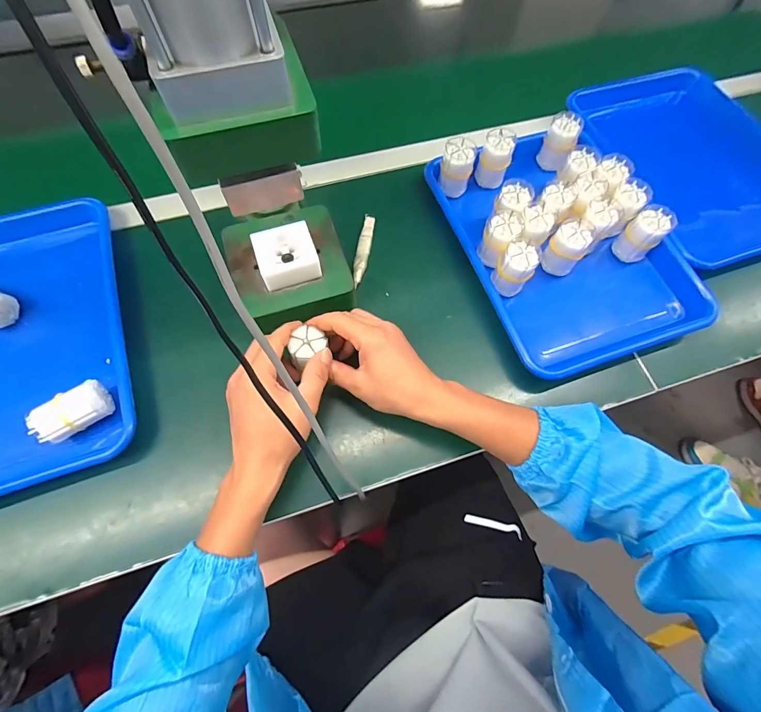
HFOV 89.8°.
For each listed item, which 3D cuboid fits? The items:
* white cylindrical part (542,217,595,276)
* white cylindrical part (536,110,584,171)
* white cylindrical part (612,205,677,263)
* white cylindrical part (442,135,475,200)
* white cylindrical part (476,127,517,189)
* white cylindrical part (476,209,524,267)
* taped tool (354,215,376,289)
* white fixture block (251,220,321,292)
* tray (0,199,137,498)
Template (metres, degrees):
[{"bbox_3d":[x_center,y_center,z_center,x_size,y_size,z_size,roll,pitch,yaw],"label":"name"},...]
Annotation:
[{"bbox_3d":[0.218,-0.127,0.449,0.039,0.056,0.043,33,69,12],"label":"white cylindrical part"},{"bbox_3d":[0.239,-0.285,0.514,0.039,0.060,0.046,24,68,8],"label":"white cylindrical part"},{"bbox_3d":[0.315,-0.147,0.457,0.036,0.060,0.040,-36,72,-16],"label":"white cylindrical part"},{"bbox_3d":[0.097,-0.242,0.484,0.036,0.051,0.045,10,66,2],"label":"white cylindrical part"},{"bbox_3d":[0.150,-0.255,0.498,0.036,0.061,0.040,19,67,6],"label":"white cylindrical part"},{"bbox_3d":[0.139,-0.137,0.442,0.045,0.043,0.039,-39,73,-17],"label":"white cylindrical part"},{"bbox_3d":[-0.020,-0.133,0.477,0.016,0.006,0.109,9,66,2],"label":"taped tool"},{"bbox_3d":[-0.099,-0.107,0.405,0.060,0.027,0.058,-17,68,-9],"label":"white fixture block"},{"bbox_3d":[-0.401,-0.019,0.409,0.244,0.055,0.340,-18,68,-9],"label":"tray"}]

